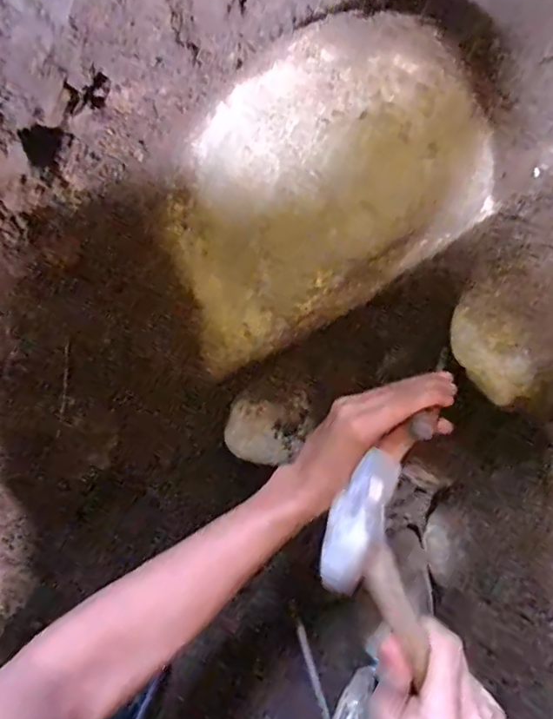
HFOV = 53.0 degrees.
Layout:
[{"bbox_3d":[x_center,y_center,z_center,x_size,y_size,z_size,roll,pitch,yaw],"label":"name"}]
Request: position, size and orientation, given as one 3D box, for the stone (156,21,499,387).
[{"bbox_3d":[0.030,-0.141,0.479,0.252,0.189,0.184,-17,73,-5],"label":"stone"}]

